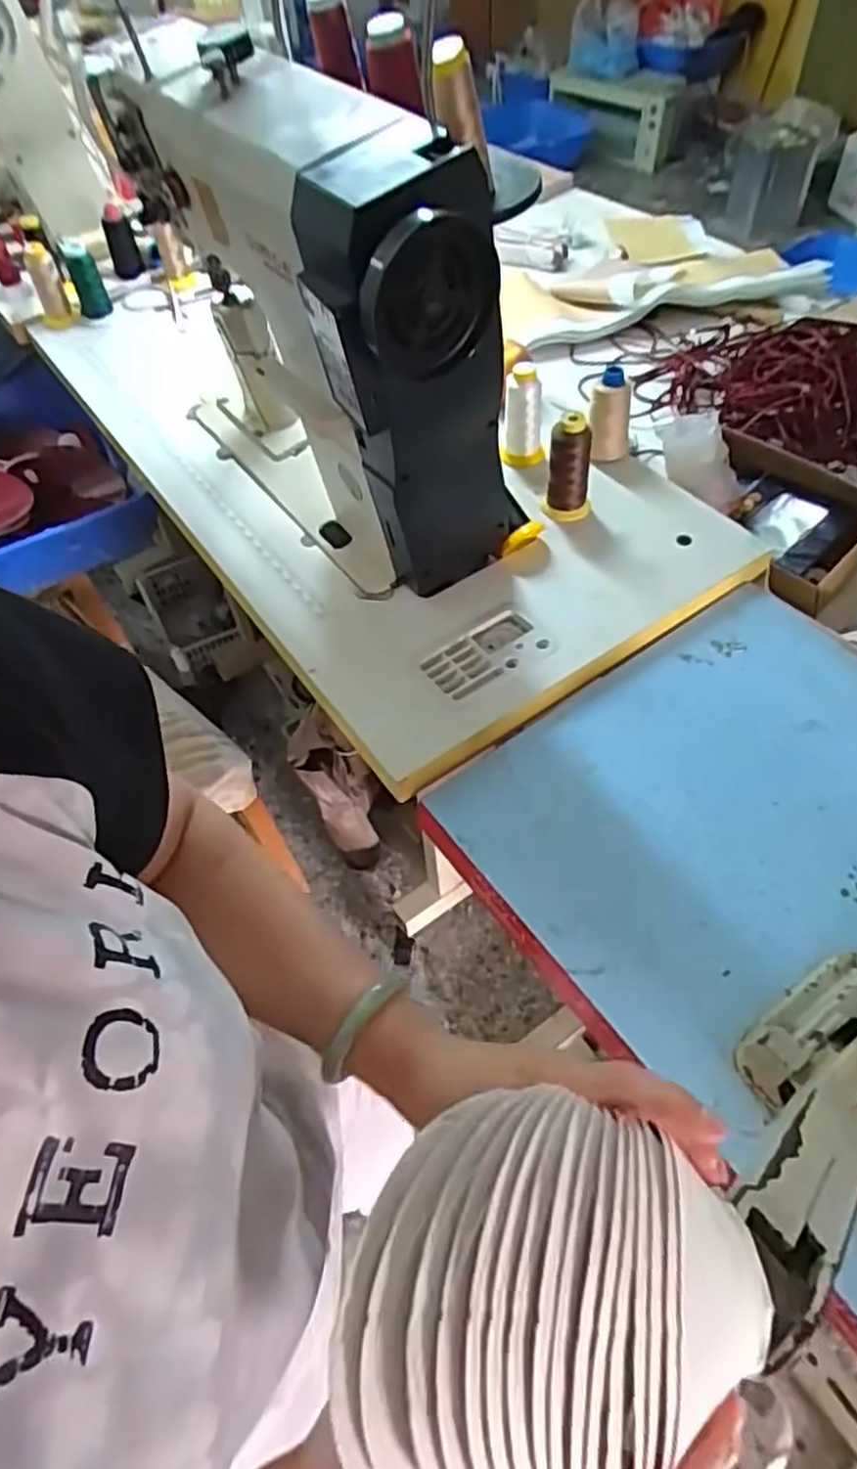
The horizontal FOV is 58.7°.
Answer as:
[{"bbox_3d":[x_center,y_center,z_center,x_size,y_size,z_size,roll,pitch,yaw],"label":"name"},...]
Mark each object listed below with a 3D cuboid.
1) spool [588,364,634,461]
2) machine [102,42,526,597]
[{"bbox_3d":[0.234,-0.407,0.983,0.050,0.117,0.049,-2,53,3],"label":"spool"},{"bbox_3d":[-0.113,-0.420,0.819,0.177,0.447,0.540,-31,57,-17],"label":"machine"}]

